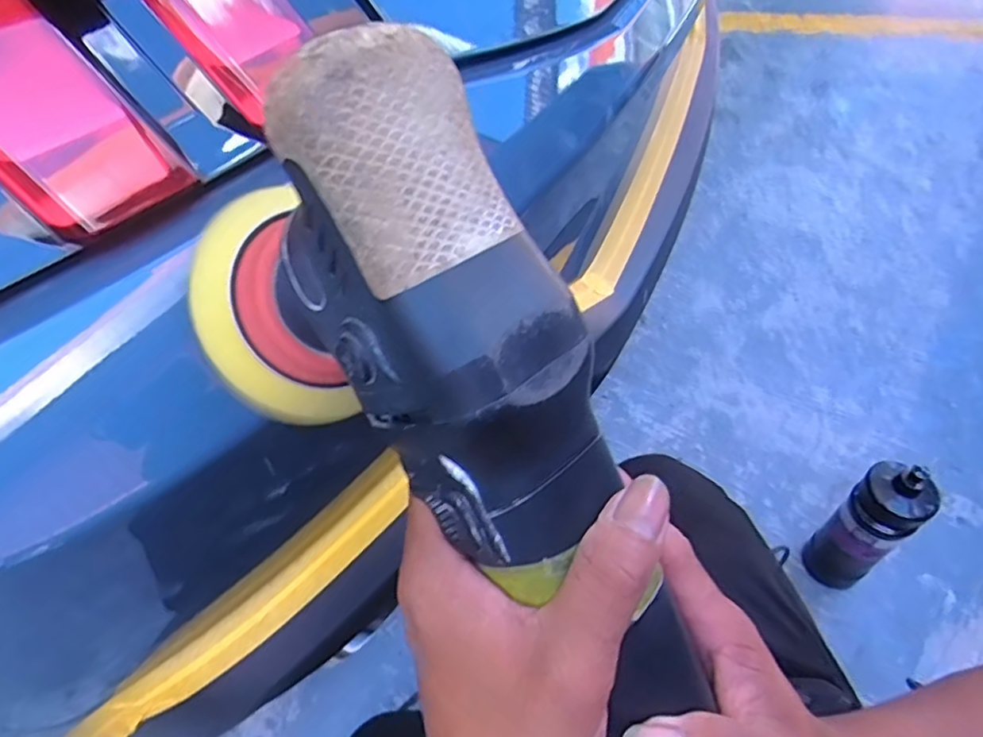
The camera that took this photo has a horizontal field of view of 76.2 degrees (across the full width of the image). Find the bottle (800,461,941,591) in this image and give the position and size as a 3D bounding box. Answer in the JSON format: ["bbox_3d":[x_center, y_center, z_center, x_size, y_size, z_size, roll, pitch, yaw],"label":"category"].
[{"bbox_3d":[0.488,0.211,0.822,0.067,0.262,0.079,-33,57,-20],"label":"bottle"}]

